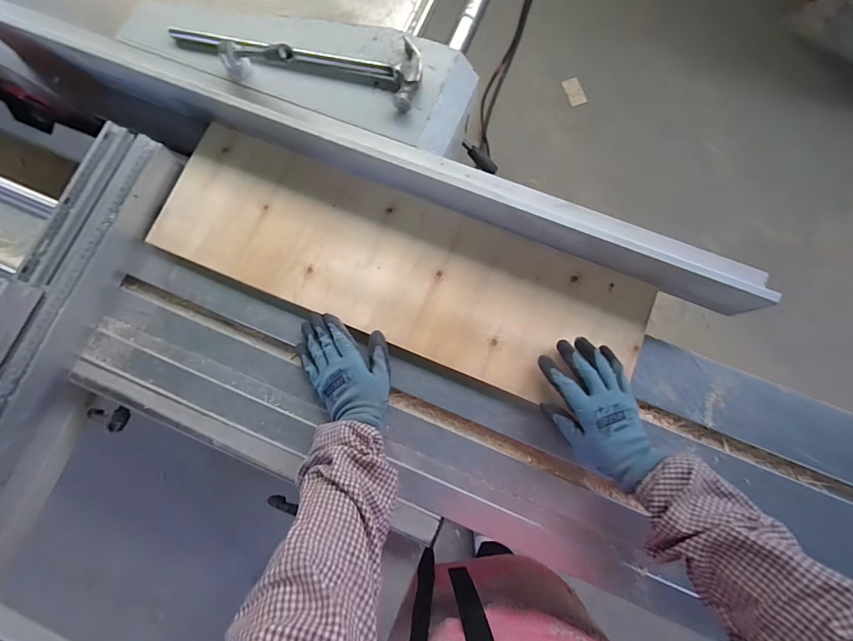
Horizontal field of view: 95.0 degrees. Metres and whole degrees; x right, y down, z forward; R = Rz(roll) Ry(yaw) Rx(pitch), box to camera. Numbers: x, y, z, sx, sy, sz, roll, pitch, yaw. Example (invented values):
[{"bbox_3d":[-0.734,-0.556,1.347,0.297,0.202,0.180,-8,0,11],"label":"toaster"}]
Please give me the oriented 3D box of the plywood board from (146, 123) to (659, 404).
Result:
[{"bbox_3d":[-0.039,-0.074,0.530,0.652,0.018,0.190,20,82,5],"label":"plywood board"}]

